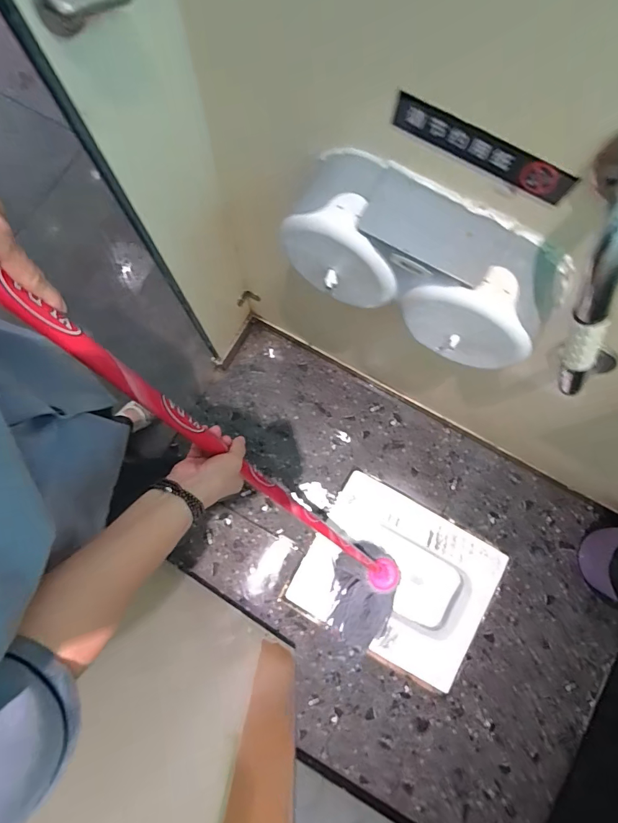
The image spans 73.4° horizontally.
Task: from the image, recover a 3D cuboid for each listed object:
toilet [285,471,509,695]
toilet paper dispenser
[{"bbox_3d":[0.242,0.457,1.183,0.479,0.143,0.394,29,81,4],"label":"toilet"},{"bbox_3d":[0.142,-0.197,0.553,0.337,0.151,0.111,30,81,4],"label":"toilet paper dispenser"}]

